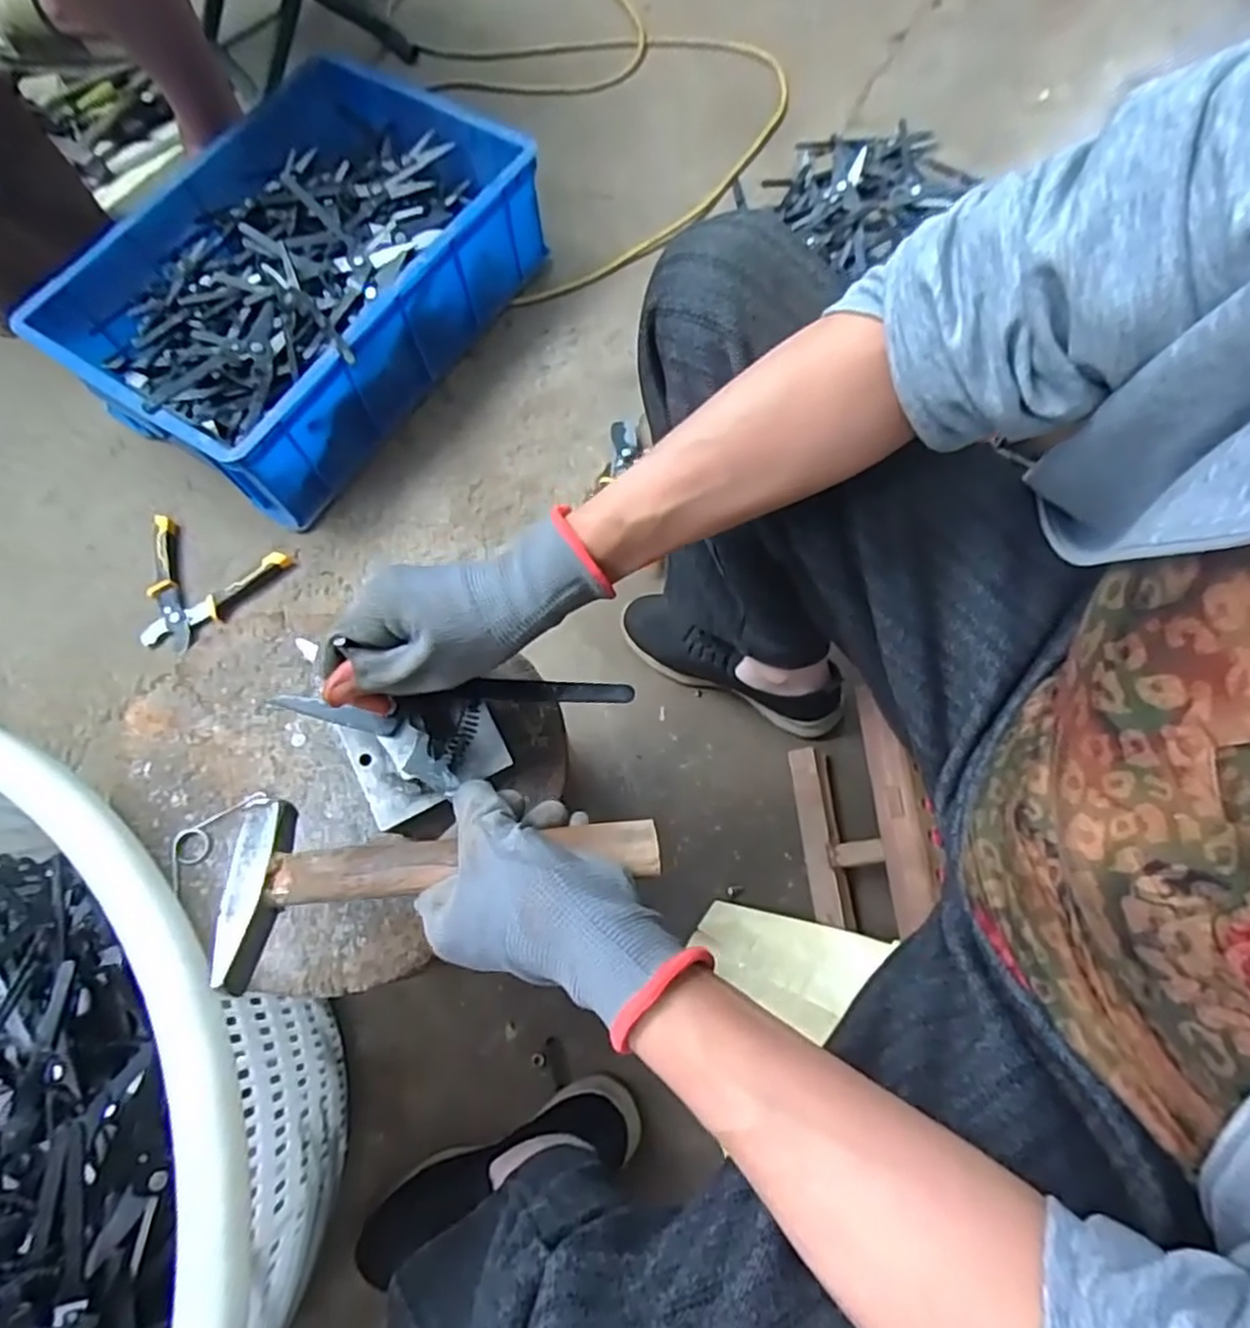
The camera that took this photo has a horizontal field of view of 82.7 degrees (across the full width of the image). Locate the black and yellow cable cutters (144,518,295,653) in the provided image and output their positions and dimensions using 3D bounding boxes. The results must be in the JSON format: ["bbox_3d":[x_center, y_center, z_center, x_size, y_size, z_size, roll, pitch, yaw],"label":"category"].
[{"bbox_3d":[-0.486,-0.082,0.804,0.164,0.023,0.143,19,71,8],"label":"black and yellow cable cutters"}]

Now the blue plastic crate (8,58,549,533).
[{"bbox_3d":[-0.381,-0.455,0.855,0.359,0.153,0.512,31,73,12],"label":"blue plastic crate"}]

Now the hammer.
[{"bbox_3d":[-0.089,0.096,0.337,0.208,0.025,0.078,-6,70,4],"label":"hammer"}]

